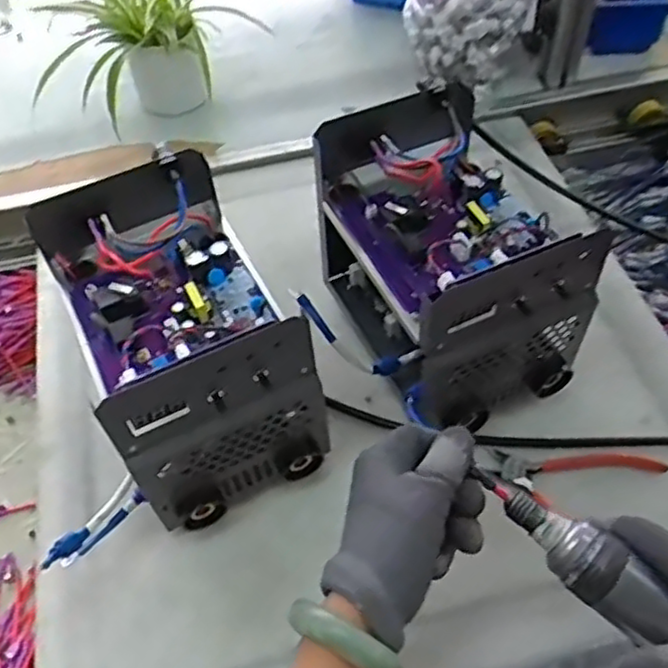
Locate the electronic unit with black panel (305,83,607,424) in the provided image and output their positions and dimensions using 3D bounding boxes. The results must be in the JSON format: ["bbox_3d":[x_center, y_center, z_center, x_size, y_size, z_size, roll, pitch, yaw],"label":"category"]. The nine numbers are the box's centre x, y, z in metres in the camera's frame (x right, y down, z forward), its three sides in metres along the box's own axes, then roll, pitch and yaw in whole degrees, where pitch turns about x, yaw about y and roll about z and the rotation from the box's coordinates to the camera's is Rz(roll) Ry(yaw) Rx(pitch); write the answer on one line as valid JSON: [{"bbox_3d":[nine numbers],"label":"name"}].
[{"bbox_3d":[0.096,-0.069,0.610,0.161,0.166,0.241,-24,56,-14],"label":"electronic unit with black panel"}]

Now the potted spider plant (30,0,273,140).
[{"bbox_3d":[-0.245,-0.363,0.863,0.193,0.179,0.199,32,61,23],"label":"potted spider plant"}]

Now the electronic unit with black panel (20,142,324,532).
[{"bbox_3d":[-0.121,0.009,0.581,0.144,0.190,0.234,-24,56,-14],"label":"electronic unit with black panel"}]

